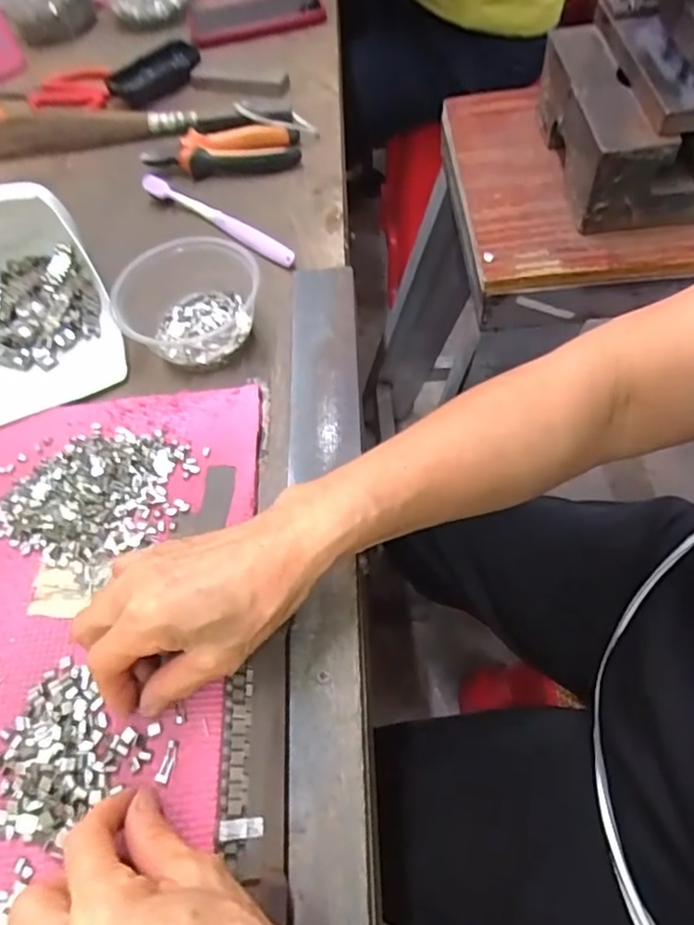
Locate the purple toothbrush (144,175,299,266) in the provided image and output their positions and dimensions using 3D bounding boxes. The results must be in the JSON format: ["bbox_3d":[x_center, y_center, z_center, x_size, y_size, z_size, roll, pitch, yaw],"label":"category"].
[{"bbox_3d":[-0.116,-0.221,0.533,0.182,0.014,0.015,33,67,21],"label":"purple toothbrush"}]

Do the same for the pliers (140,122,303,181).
[{"bbox_3d":[-0.122,-0.303,0.580,0.149,0.022,0.051,-6,59,0],"label":"pliers"}]

